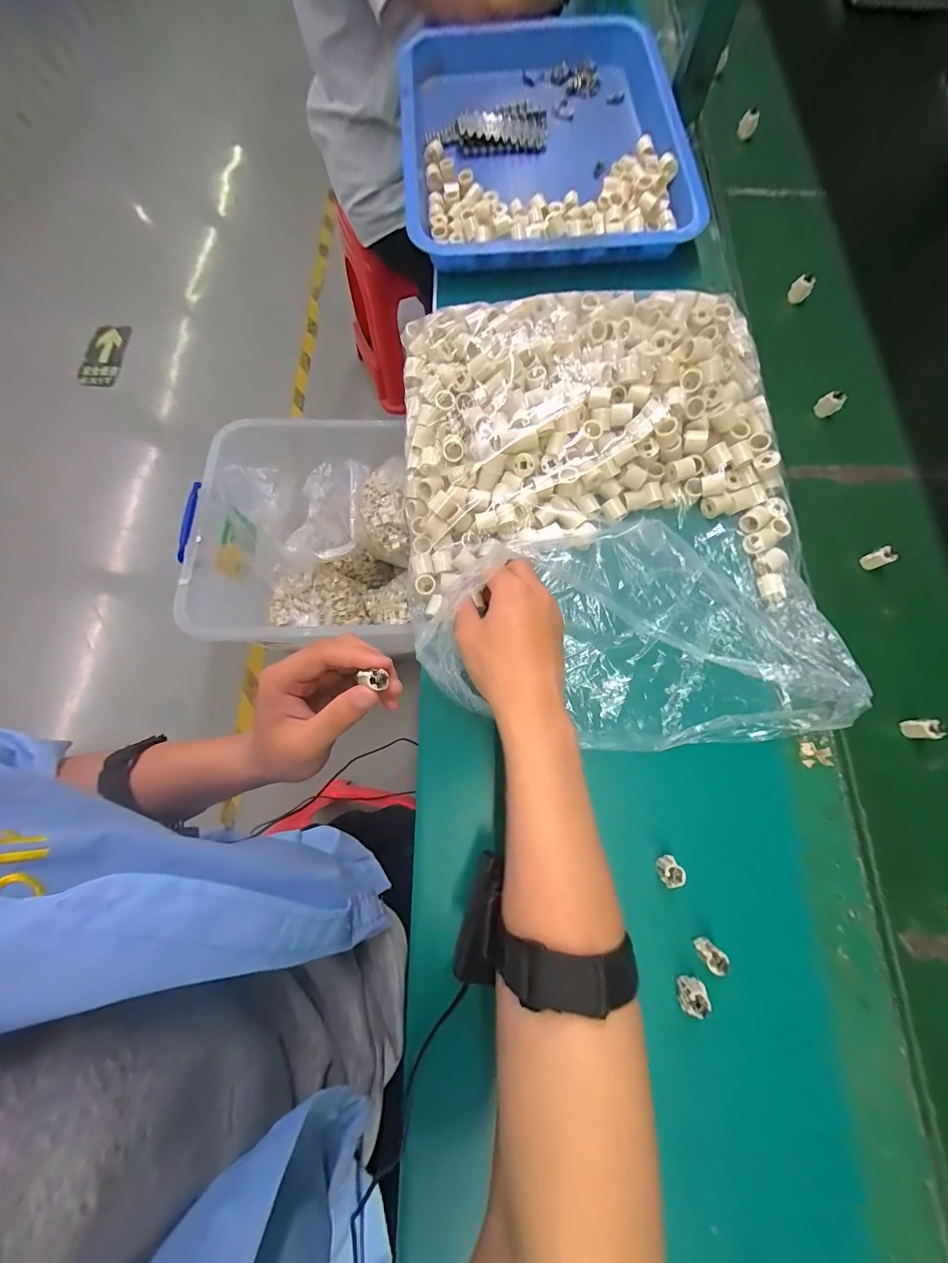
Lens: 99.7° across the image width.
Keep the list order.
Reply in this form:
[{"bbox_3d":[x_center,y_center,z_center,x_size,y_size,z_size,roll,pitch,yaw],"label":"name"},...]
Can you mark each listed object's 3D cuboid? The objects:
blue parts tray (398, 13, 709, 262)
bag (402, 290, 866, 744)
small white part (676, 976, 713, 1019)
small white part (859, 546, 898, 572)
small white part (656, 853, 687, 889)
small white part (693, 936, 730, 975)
[{"bbox_3d":[0.088,-0.621,0.527,0.349,0.076,0.432,-4,74,-1],"label":"blue parts tray"},{"bbox_3d":[0.112,-0.114,0.357,0.334,0.071,0.413,-6,74,-1],"label":"bag"},{"bbox_3d":[0.152,0.253,0.276,0.018,0.023,0.014,-7,74,-2],"label":"small white part"},{"bbox_3d":[0.371,-0.066,0.369,0.012,0.023,0.015,-25,76,-6],"label":"small white part"},{"bbox_3d":[0.145,0.178,0.295,0.017,0.016,0.014,-36,77,-9],"label":"small white part"},{"bbox_3d":[0.167,0.228,0.281,0.014,0.019,0.015,0,74,0],"label":"small white part"}]

